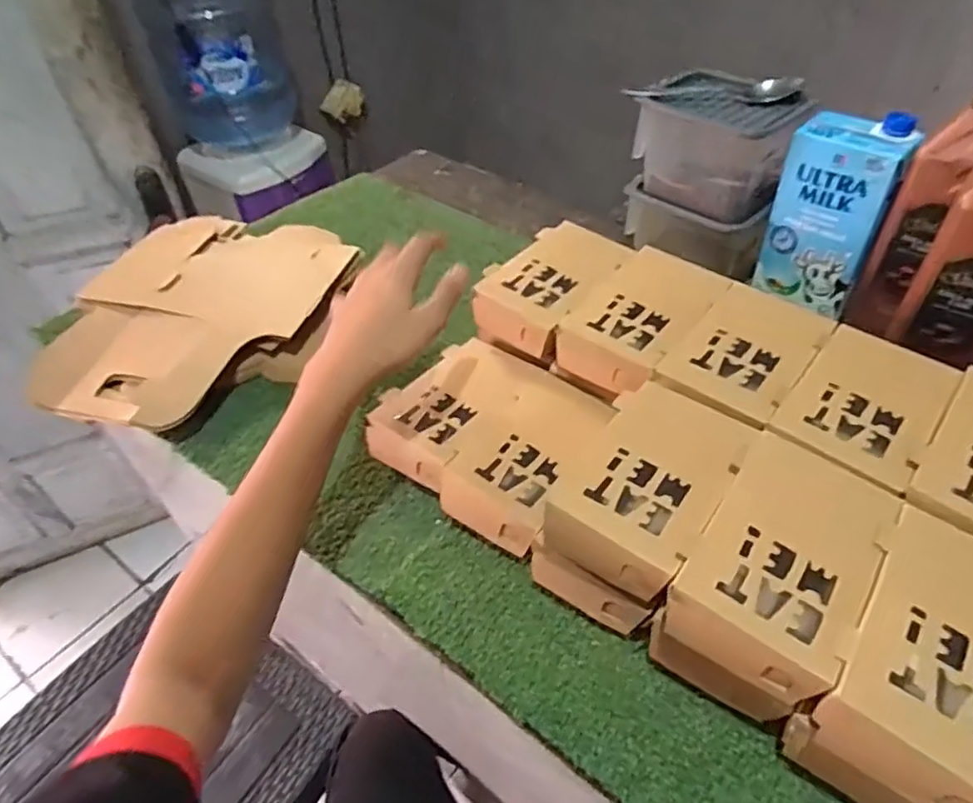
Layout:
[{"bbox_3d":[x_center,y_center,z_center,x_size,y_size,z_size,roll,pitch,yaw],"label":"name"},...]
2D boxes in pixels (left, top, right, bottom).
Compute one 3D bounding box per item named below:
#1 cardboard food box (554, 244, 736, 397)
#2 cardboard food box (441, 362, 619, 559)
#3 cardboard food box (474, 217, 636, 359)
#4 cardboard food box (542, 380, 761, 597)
[{"bbox_3d":[0.137,-0.074,0.555,0.093,0.043,0.150,31,55,27],"label":"cardboard food box"},{"bbox_3d":[0.035,0.048,0.528,0.090,0.055,0.160,23,51,21],"label":"cardboard food box"},{"bbox_3d":[0.064,-0.110,0.606,0.100,0.048,0.153,31,55,27],"label":"cardboard food box"},{"bbox_3d":[0.113,0.054,0.436,0.097,0.042,0.151,24,52,22],"label":"cardboard food box"}]

